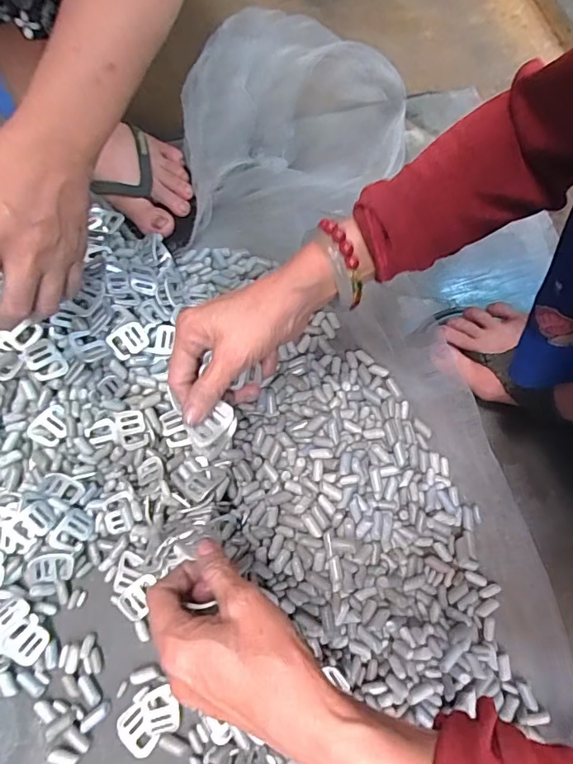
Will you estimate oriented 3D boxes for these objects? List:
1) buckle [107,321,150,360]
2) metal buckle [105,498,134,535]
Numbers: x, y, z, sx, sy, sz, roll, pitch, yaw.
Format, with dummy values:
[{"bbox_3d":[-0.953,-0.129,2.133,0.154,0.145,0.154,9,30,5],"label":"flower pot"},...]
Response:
[{"bbox_3d":[-0.136,-0.036,0.421,0.033,0.006,0.025,-35,103,-10],"label":"buckle"},{"bbox_3d":[-0.140,0.111,0.407,0.024,0.008,0.028,-10,71,-8],"label":"metal buckle"}]

